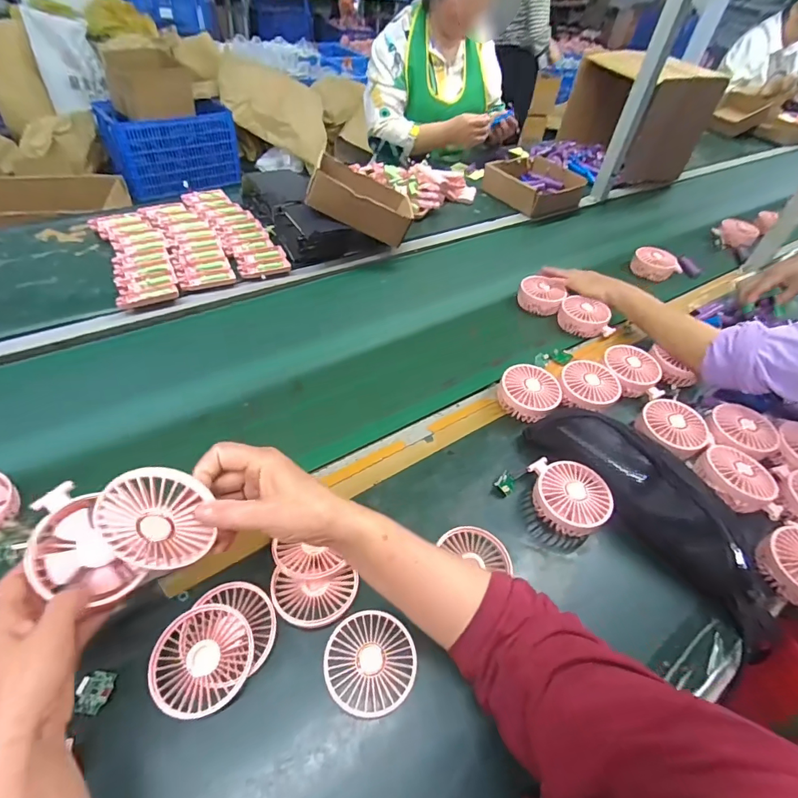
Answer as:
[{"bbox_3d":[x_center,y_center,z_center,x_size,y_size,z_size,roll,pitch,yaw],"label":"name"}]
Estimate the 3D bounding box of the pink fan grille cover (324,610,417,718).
[{"bbox_3d":[-0.028,0.254,0.423,0.085,0.015,0.085,11,49,4],"label":"pink fan grille cover"}]

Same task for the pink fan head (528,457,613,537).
[{"bbox_3d":[0.210,0.122,0.541,0.087,0.047,0.097,7,49,0],"label":"pink fan head"}]

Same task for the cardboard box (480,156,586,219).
[{"bbox_3d":[0.372,-0.604,1.215,0.218,0.066,0.225,-19,52,-23],"label":"cardboard box"}]

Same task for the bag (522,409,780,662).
[{"bbox_3d":[0.313,0.124,0.530,0.096,0.068,0.342,-33,59,-29],"label":"bag"}]

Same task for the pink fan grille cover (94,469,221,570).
[{"bbox_3d":[-0.188,0.094,0.336,0.082,0.085,0.011,10,19,-11],"label":"pink fan grille cover"}]

